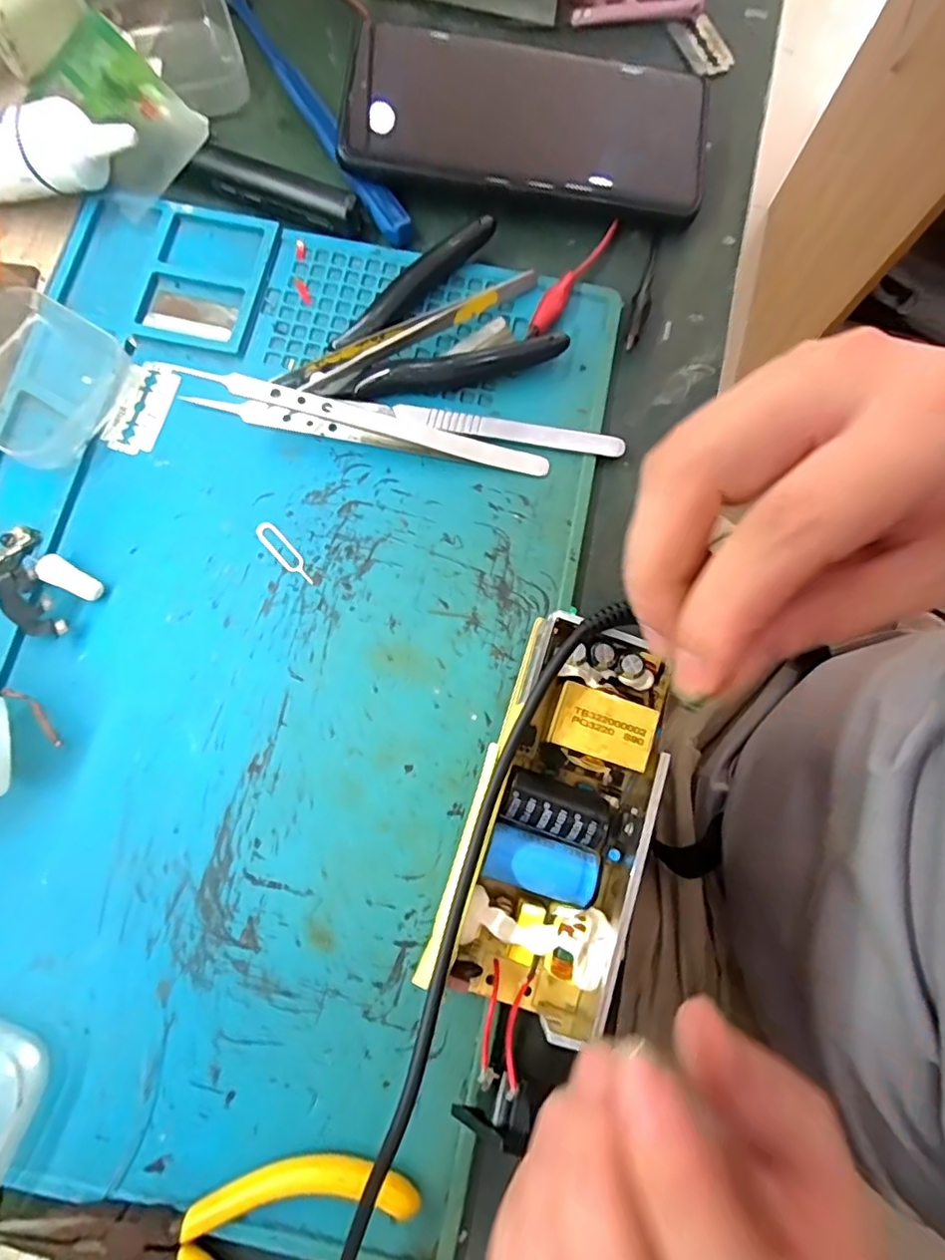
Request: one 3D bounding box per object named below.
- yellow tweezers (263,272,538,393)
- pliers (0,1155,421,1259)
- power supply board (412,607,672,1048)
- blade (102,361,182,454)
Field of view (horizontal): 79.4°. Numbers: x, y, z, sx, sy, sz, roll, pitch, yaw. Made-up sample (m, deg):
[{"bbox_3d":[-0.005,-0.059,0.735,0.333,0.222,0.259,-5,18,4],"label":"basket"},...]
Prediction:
[{"bbox_3d":[-0.026,-0.129,0.247,0.121,0.011,0.010,-27,81,-7],"label":"yellow tweezers"},{"bbox_3d":[-0.083,0.194,0.179,0.126,0.011,0.050,4,78,-1],"label":"pliers"},{"bbox_3d":[0.032,0.064,0.198,0.061,0.032,0.130,19,79,2],"label":"power supply board"},{"bbox_3d":[-0.140,-0.094,0.241,0.022,0.004,0.040,17,79,2],"label":"blade"}]

